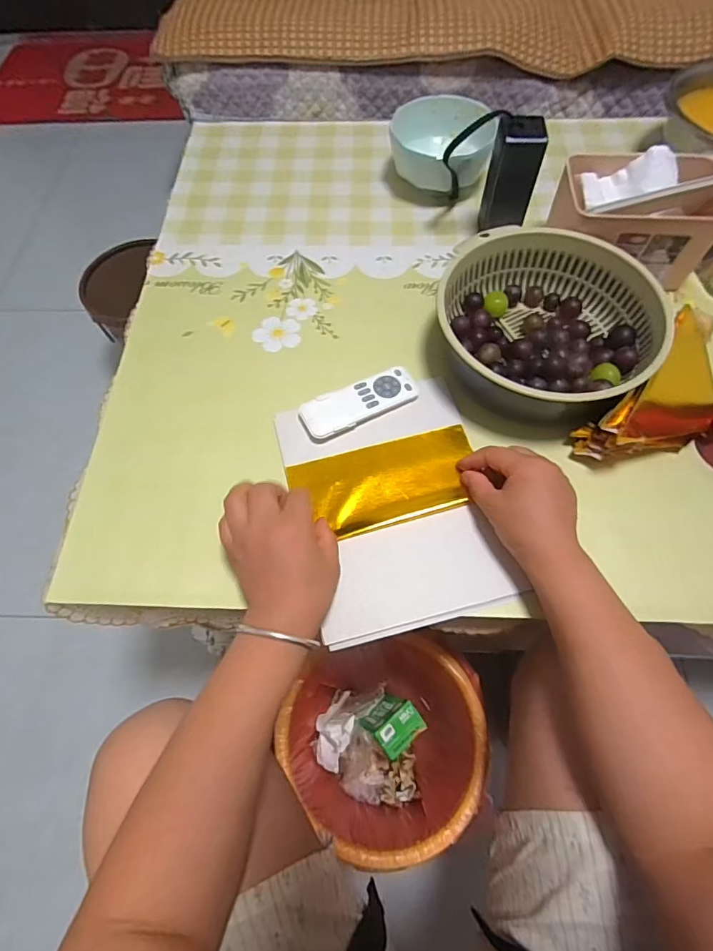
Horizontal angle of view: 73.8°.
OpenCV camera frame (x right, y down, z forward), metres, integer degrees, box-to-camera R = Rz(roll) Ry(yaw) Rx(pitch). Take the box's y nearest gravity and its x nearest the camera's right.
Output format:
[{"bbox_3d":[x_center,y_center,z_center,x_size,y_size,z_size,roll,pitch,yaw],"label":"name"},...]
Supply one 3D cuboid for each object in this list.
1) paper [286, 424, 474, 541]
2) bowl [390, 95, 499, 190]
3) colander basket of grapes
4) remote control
[{"bbox_3d":[0.032,0.006,0.470,0.180,0.012,0.088,-15,65,-6],"label":"paper"},{"bbox_3d":[0.117,-0.445,0.656,0.139,0.070,0.134,-1,64,1],"label":"bowl"},{"bbox_3d":[0.201,-0.163,0.511,0.214,0.082,0.197,-1,64,1],"label":"colander basket of grapes"},{"bbox_3d":[0.004,-0.078,0.502,0.127,0.010,0.046,-23,66,-9],"label":"remote control"}]

